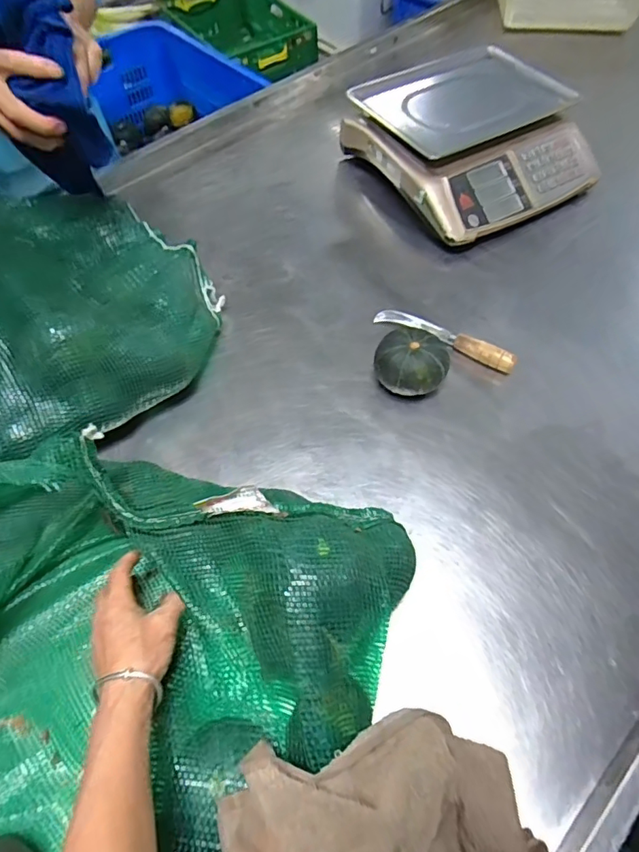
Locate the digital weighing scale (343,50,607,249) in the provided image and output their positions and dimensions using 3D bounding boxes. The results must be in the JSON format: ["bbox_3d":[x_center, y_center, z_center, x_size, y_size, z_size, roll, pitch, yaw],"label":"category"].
[{"bbox_3d":[0.243,-0.512,0.897,0.391,0.129,0.391,-29,63,-16],"label":"digital weighing scale"}]

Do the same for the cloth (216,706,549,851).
[{"bbox_3d":[0.041,0.312,0.393,0.259,0.058,0.135,3,56,-25],"label":"cloth"}]

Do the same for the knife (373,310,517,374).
[{"bbox_3d":[0.174,-0.127,0.708,0.202,0.028,0.025,28,63,16],"label":"knife"}]

